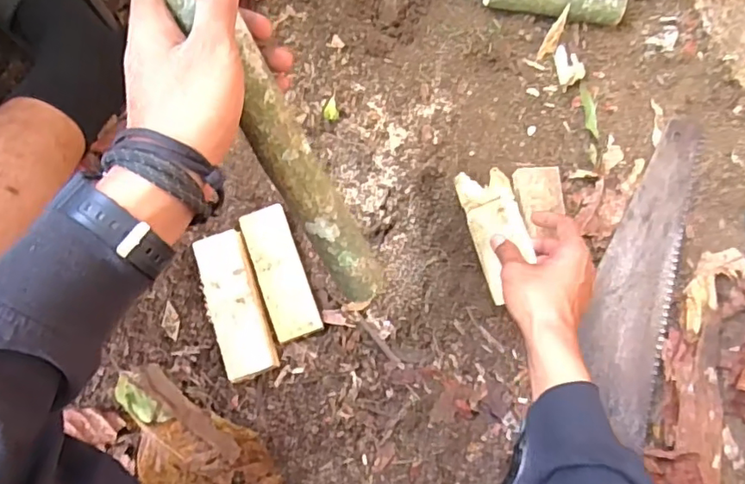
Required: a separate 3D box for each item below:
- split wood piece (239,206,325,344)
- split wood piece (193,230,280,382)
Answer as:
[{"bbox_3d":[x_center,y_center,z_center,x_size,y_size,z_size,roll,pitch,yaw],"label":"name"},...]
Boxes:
[{"bbox_3d":[-0.103,0.032,0.618,0.050,0.010,0.151,-19,73,-7],"label":"split wood piece"},{"bbox_3d":[-0.149,0.067,0.602,0.057,0.025,0.154,-19,73,-7],"label":"split wood piece"}]

